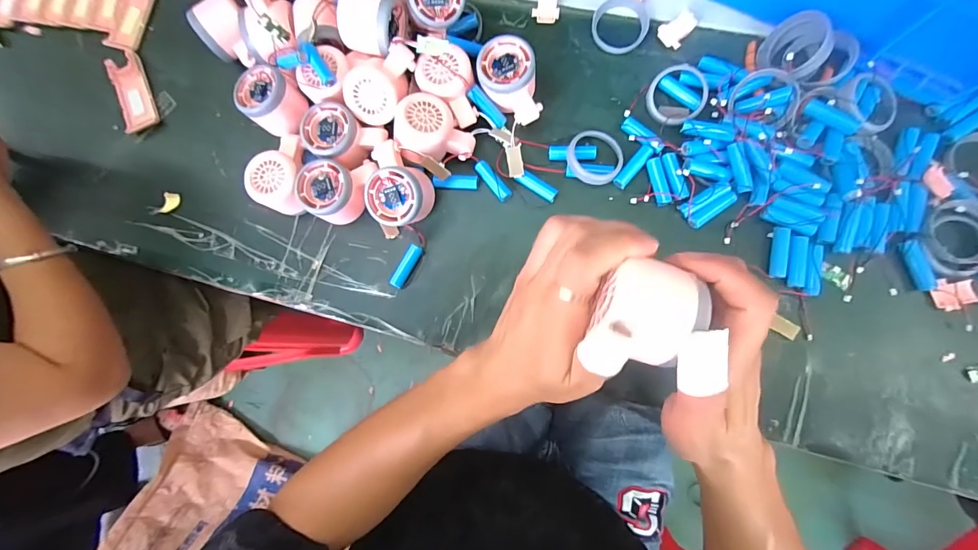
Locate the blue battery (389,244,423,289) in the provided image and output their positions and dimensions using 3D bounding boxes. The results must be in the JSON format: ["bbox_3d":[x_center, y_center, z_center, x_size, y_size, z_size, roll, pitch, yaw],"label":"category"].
[{"bbox_3d":[-0.090,-0.010,0.449,0.016,0.014,0.051,30,88,9],"label":"blue battery"}]

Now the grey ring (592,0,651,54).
[{"bbox_3d":[0.144,-0.277,0.453,0.061,0.012,0.063,-1,83,7],"label":"grey ring"}]

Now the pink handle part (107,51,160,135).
[{"bbox_3d":[-0.442,-0.227,0.511,0.042,0.018,0.096,-23,81,4],"label":"pink handle part"}]

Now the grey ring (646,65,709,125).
[{"bbox_3d":[0.197,-0.190,0.432,0.058,0.010,0.067,1,85,19],"label":"grey ring"}]

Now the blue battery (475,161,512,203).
[{"bbox_3d":[0.004,-0.104,0.449,0.015,0.014,0.051,-38,81,1],"label":"blue battery"}]

